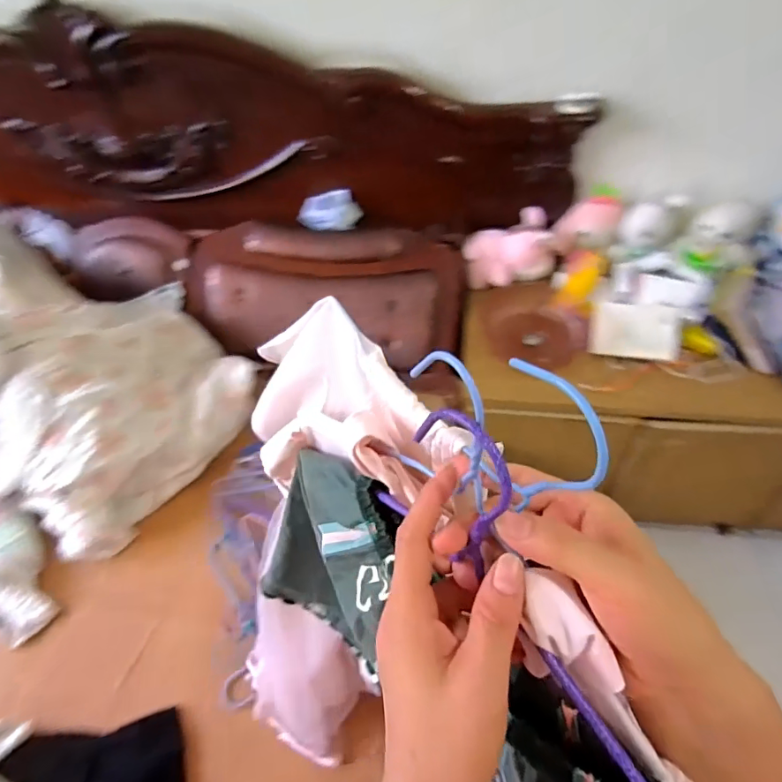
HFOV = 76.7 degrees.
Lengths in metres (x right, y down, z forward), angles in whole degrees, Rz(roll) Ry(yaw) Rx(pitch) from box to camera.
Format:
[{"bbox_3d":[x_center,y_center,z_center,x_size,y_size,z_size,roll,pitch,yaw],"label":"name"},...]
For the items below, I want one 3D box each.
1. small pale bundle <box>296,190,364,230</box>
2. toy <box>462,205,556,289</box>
[{"bbox_3d":[-0.156,-0.462,1.281,0.156,0.091,0.061,-4,49,1],"label":"small pale bundle"},{"bbox_3d":[0.306,-0.355,1.265,0.231,0.143,0.107,-13,49,-7],"label":"toy"}]

